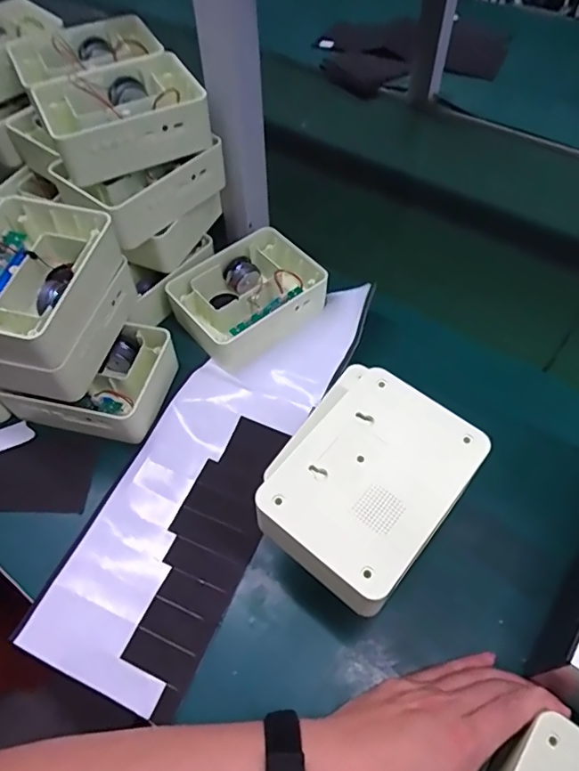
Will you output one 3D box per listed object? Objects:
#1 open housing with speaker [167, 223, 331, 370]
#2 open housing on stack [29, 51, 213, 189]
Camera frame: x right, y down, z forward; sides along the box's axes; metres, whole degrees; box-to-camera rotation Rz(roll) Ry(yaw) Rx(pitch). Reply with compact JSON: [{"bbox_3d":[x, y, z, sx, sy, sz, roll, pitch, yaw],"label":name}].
[{"bbox_3d":[-0.044,-0.094,0.559,0.151,0.048,0.113,-35,61,-21],"label":"open housing with speaker"},{"bbox_3d":[-0.158,-0.257,0.504,0.148,0.046,0.110,-28,58,-17],"label":"open housing on stack"}]

